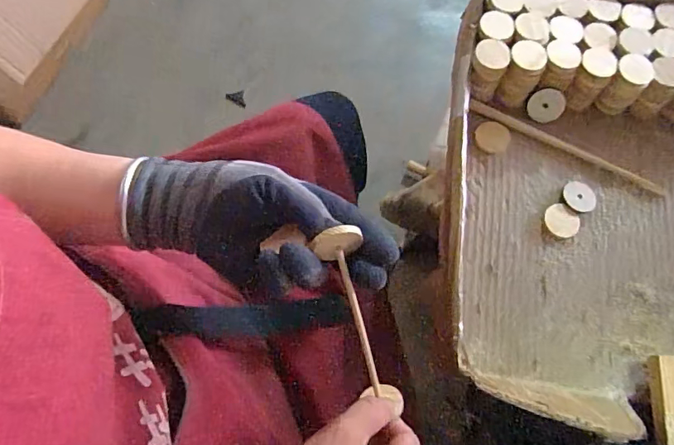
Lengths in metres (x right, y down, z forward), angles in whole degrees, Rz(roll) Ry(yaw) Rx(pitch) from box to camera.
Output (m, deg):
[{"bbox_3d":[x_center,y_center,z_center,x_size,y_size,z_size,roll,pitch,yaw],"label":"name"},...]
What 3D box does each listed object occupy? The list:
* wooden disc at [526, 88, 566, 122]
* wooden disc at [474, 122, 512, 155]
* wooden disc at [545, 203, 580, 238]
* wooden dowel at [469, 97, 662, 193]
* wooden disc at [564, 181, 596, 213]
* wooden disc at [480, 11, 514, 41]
[{"bbox_3d":[0.218,-0.122,0.493,0.039,0.035,0.004,17,37,-11],"label":"wooden disc"},{"bbox_3d":[0.163,-0.090,0.493,0.035,0.005,0.036,0,72,0],"label":"wooden disc"},{"bbox_3d":[0.221,-0.001,0.465,0.034,0.004,0.030,40,76,12],"label":"wooden disc"},{"bbox_3d":[0.239,-0.080,0.494,0.212,0.015,0.012,27,74,8],"label":"wooden dowel"},{"bbox_3d":[0.244,-0.026,0.474,0.034,0.005,0.029,36,75,11],"label":"wooden disc"},{"bbox_3d":[0.162,-0.199,0.479,0.034,0.005,0.031,0,72,0],"label":"wooden disc"}]

